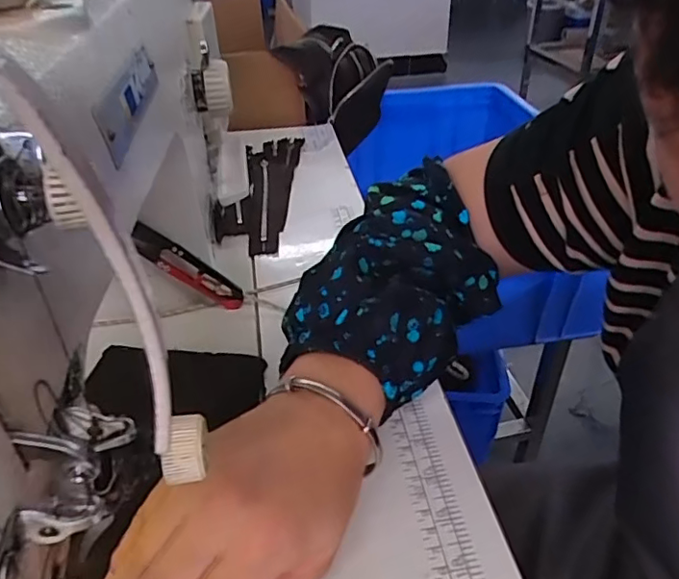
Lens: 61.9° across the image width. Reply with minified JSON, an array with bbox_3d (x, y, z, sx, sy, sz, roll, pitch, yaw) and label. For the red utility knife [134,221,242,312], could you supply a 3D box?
[{"bbox_3d":[-0.108,-0.014,0.404,0.022,0.096,0.007,-40,38,12],"label":"red utility knife"}]

